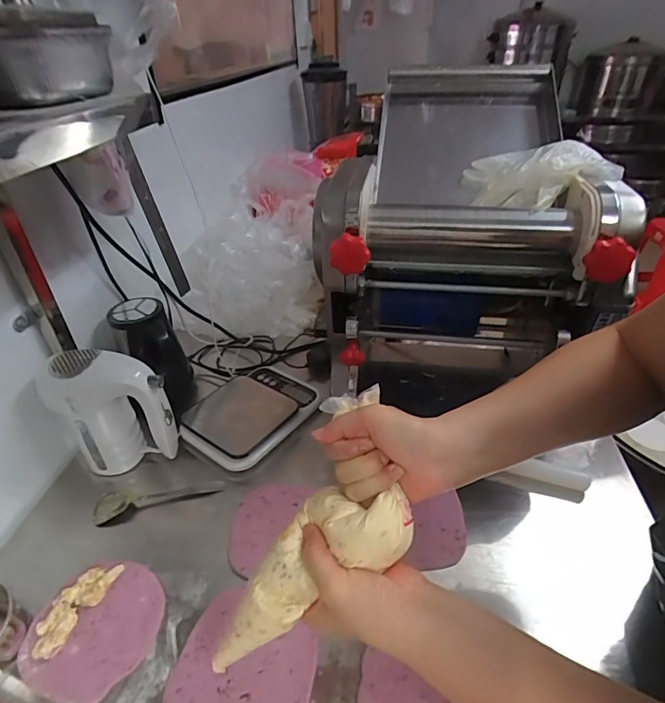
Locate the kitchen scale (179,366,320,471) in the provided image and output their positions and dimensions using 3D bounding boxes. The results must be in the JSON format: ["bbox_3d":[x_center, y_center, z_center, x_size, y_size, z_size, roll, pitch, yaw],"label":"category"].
[{"bbox_3d":[-0.125,0.088,0.707,0.145,0.038,0.218,25,43,30],"label":"kitchen scale"}]

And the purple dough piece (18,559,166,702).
[{"bbox_3d":[-0.252,0.286,0.462,0.123,0.013,0.129,0,36,0],"label":"purple dough piece"}]

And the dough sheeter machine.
[{"bbox_3d":[0.182,-0.121,0.662,0.360,0.466,0.370,7,36,9],"label":"dough sheeter machine"}]

